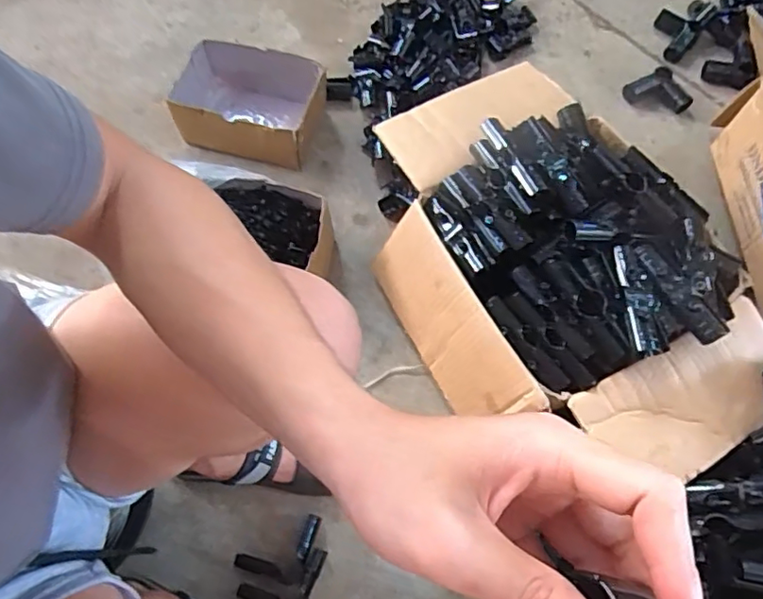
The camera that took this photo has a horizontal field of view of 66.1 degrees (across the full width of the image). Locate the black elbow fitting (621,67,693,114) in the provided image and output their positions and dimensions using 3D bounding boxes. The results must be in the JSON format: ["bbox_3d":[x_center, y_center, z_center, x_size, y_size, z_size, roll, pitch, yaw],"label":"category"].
[{"bbox_3d":[0.458,-0.339,0.974,0.073,0.030,0.087,-20,68,-9],"label":"black elbow fitting"}]

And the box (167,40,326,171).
[{"bbox_3d":[-0.206,-0.301,0.916,0.209,0.103,0.148,13,67,6],"label":"box"}]

